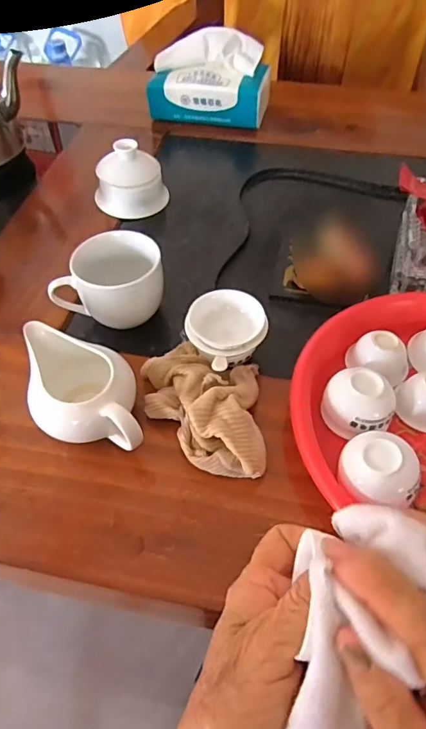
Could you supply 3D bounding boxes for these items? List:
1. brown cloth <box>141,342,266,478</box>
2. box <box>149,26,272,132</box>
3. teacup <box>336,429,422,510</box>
[{"bbox_3d":[-0.009,0.029,0.381,0.094,0.046,0.119,-1,53,1],"label":"brown cloth"},{"bbox_3d":[-0.006,-0.393,0.674,0.161,0.091,0.075,11,53,9],"label":"box"},{"bbox_3d":[0.114,0.076,0.336,0.056,0.042,0.047,29,59,22],"label":"teacup"}]

